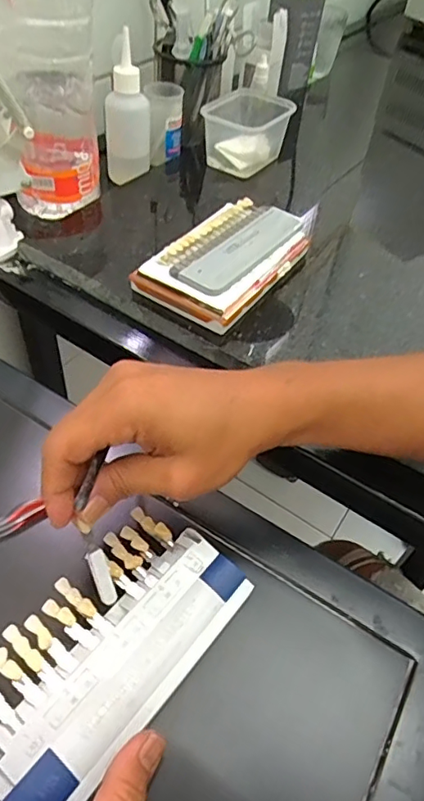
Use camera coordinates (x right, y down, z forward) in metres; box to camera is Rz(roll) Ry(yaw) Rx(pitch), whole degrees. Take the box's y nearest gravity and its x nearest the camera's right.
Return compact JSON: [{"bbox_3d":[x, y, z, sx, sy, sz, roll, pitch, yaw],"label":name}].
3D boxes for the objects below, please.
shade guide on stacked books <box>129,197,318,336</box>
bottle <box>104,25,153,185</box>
[{"bbox_3d":[0.019,-0.127,0.470,0.091,0.034,0.171,31,53,20],"label":"shade guide on stacked books"},{"bbox_3d":[-0.089,-0.301,0.558,0.044,0.133,0.036,23,50,14],"label":"bottle"}]

